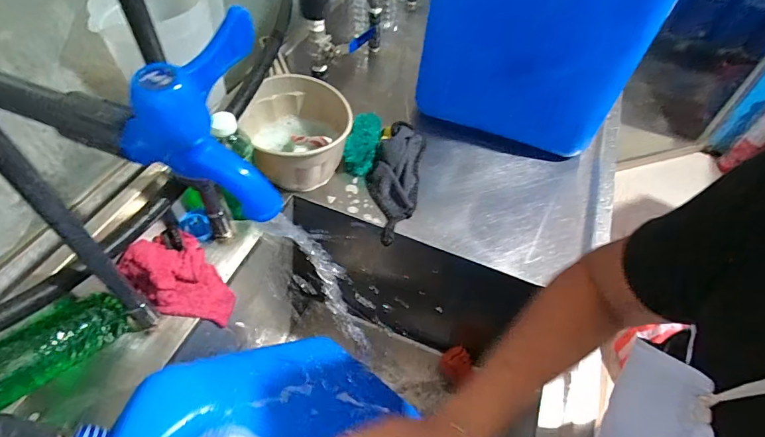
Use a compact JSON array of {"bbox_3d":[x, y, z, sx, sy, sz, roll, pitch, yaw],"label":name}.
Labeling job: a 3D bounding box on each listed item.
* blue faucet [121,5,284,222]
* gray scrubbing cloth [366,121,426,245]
[{"bbox_3d":[-0.085,-0.039,0.198,0.073,0.079,0.052,-22,56,-19],"label":"blue faucet"},{"bbox_3d":[0.020,-0.076,0.670,0.081,0.038,0.225,9,52,5],"label":"gray scrubbing cloth"}]

